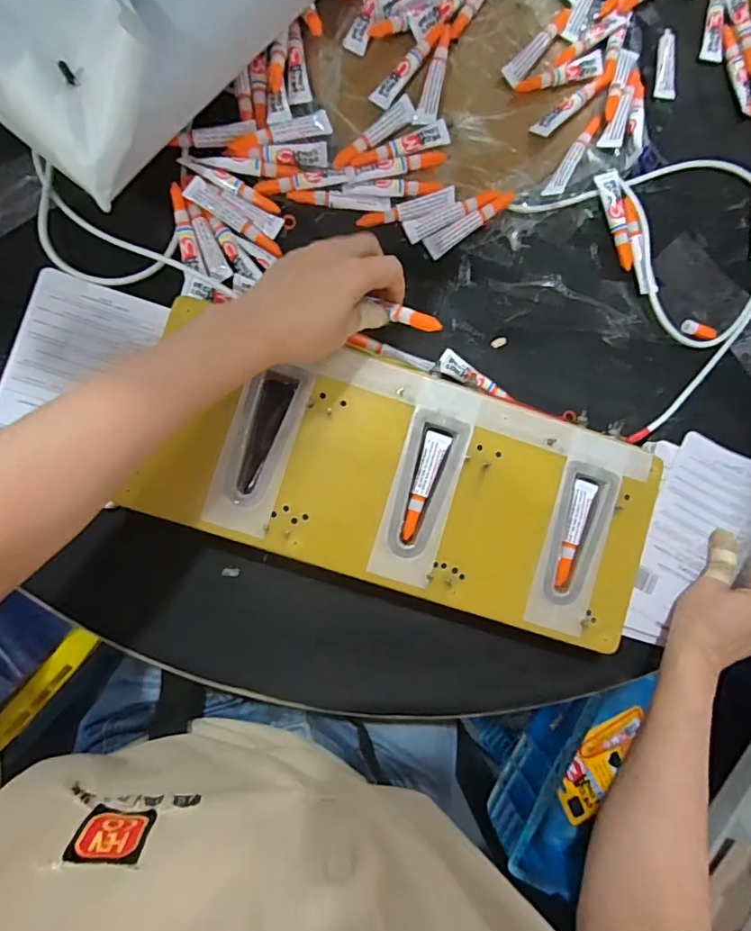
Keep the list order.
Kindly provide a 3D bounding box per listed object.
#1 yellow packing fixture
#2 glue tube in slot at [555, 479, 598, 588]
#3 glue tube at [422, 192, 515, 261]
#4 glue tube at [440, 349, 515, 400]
[{"bbox_3d":[0.029,0.012,0.422,0.388,0.041,0.165,18,86,-5],"label":"yellow packing fixture"},{"bbox_3d":[0.161,0.055,0.422,0.017,0.007,0.089,20,85,-5],"label":"glue tube in slot"},{"bbox_3d":[0.086,-0.214,0.454,0.092,0.013,0.019,-32,91,-7],"label":"glue tube"},{"bbox_3d":[0.084,-0.074,0.442,0.067,0.007,0.023,35,66,5],"label":"glue tube"}]

